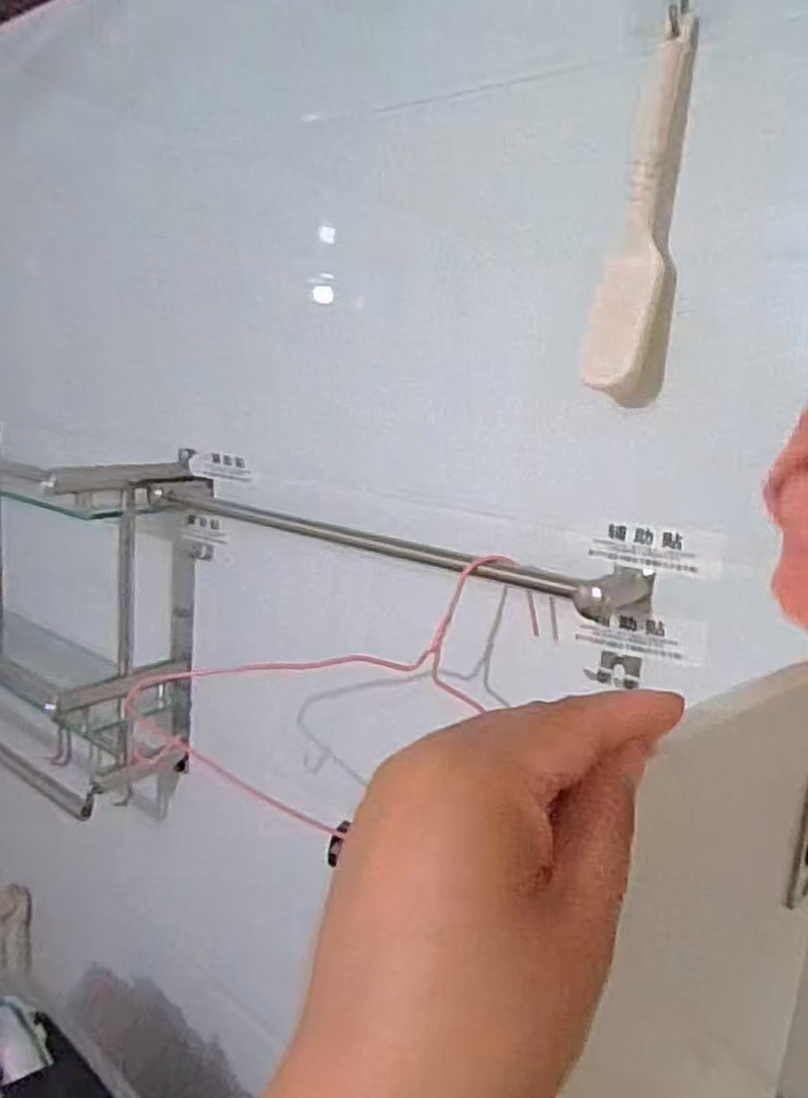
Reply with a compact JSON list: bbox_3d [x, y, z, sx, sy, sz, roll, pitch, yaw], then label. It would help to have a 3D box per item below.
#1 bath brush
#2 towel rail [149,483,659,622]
[{"bbox_3d":[0.141,-0.201,0.460,0.039,0.205,0.049,7,12,12],"label":"bath brush"},{"bbox_3d":[-0.047,-0.011,0.637,0.503,0.031,0.062,14,14,37],"label":"towel rail"}]

